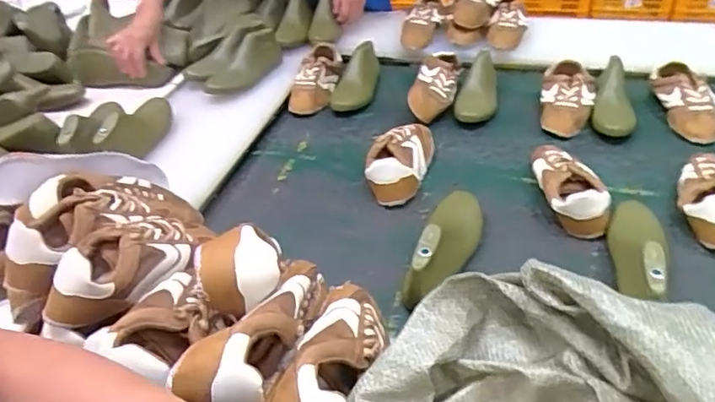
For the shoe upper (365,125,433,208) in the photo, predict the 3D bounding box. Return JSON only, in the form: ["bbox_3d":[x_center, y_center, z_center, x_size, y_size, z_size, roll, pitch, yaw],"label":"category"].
[{"bbox_3d":[0.072,-0.076,0.996,0.100,0.072,0.203,10,41,20],"label":"shoe upper"}]

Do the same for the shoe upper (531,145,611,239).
[{"bbox_3d":[0.343,-0.032,0.911,0.085,0.065,0.205,-4,38,3],"label":"shoe upper"}]

